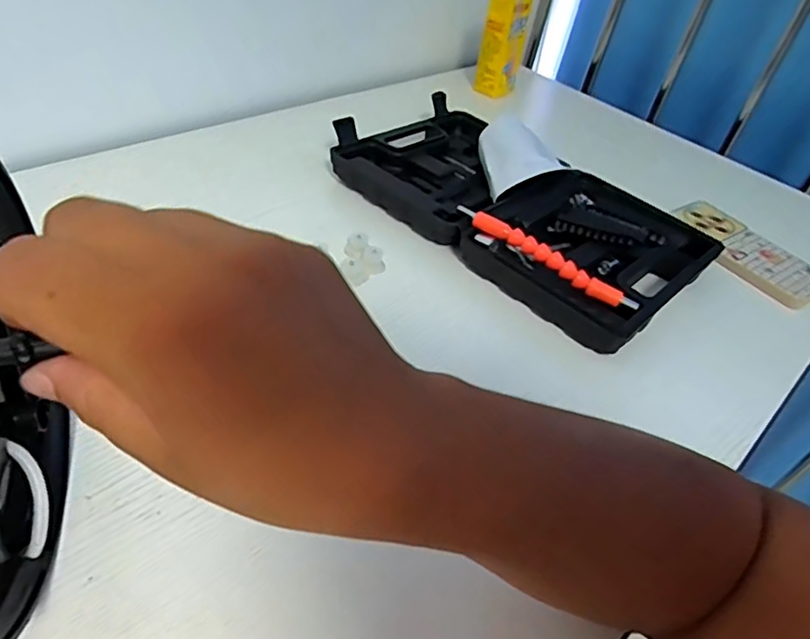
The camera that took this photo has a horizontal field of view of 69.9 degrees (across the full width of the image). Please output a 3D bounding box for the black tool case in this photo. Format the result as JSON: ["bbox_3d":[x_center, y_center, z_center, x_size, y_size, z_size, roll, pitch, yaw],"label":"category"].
[{"bbox_3d":[0.106,-0.118,0.559,0.340,0.053,0.208,38,48,26],"label":"black tool case"}]

